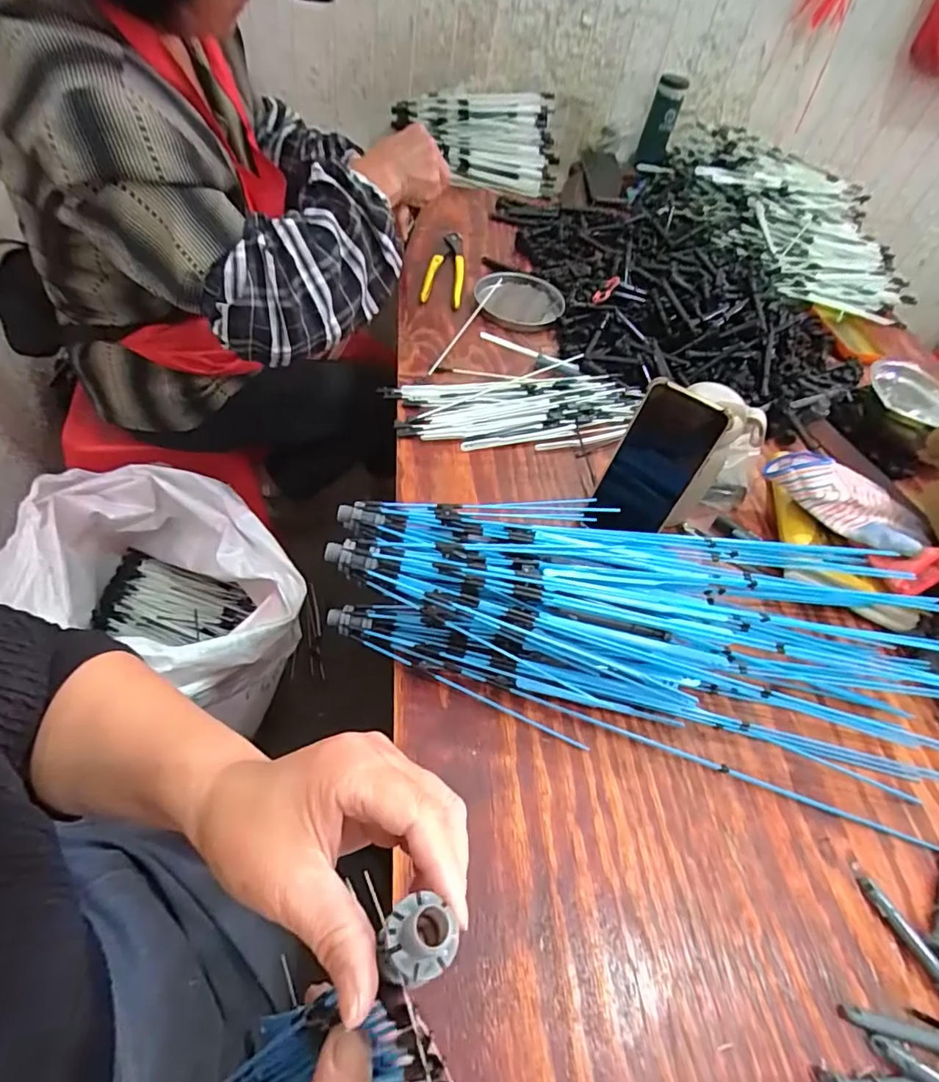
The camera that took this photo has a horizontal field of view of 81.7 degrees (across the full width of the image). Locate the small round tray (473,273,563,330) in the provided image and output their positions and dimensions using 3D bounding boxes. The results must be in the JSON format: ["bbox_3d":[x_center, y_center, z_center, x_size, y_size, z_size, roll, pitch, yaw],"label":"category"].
[{"bbox_3d":[0.074,-0.360,0.803,0.127,0.016,0.133,3,53,-8],"label":"small round tray"}]

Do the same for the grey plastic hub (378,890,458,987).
[{"bbox_3d":[-0.019,0.137,0.185,0.026,0.018,0.023,-37,65,-27],"label":"grey plastic hub"}]

